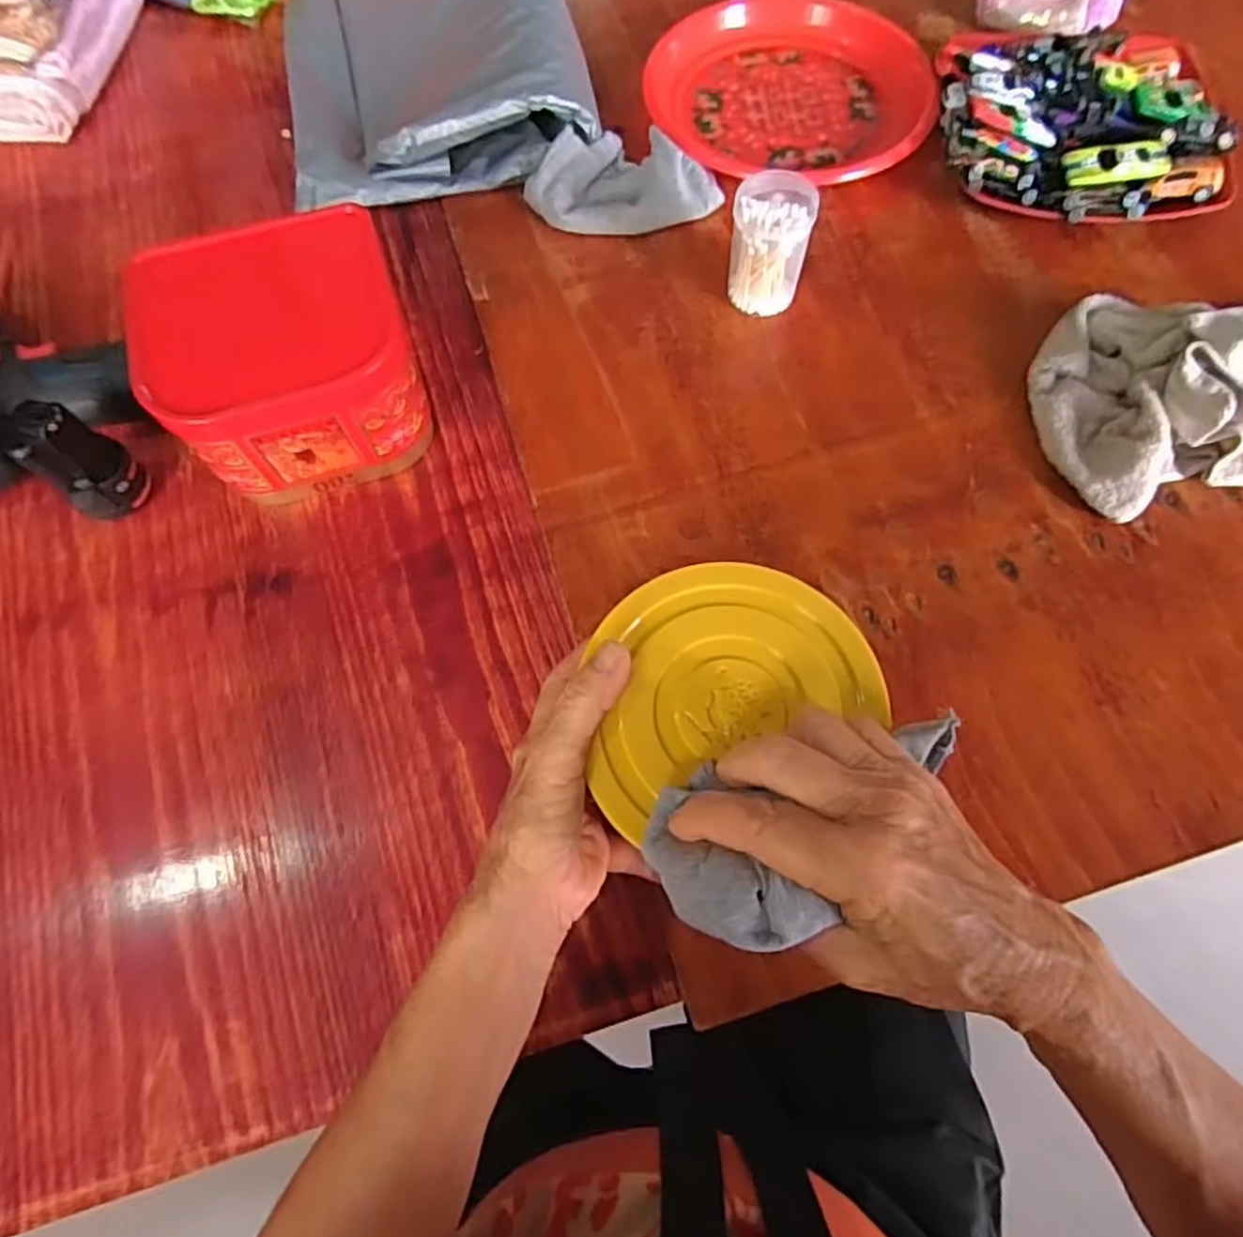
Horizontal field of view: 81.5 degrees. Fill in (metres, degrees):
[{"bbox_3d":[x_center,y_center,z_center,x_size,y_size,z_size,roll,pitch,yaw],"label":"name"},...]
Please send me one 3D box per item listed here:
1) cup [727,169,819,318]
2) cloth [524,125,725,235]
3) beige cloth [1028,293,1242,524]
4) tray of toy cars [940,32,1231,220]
[{"bbox_3d":[0.101,-0.255,0.496,0.051,0.073,0.048,-1,69,2],"label":"cup"},{"bbox_3d":[0.001,-0.336,0.554,0.148,0.033,0.081,2,69,3],"label":"cloth"},{"bbox_3d":[0.361,-0.149,0.455,0.179,0.056,0.146,-11,69,-2],"label":"beige cloth"},{"bbox_3d":[0.345,-0.378,0.546,0.199,0.049,0.199,4,69,4],"label":"tray of toy cars"}]

